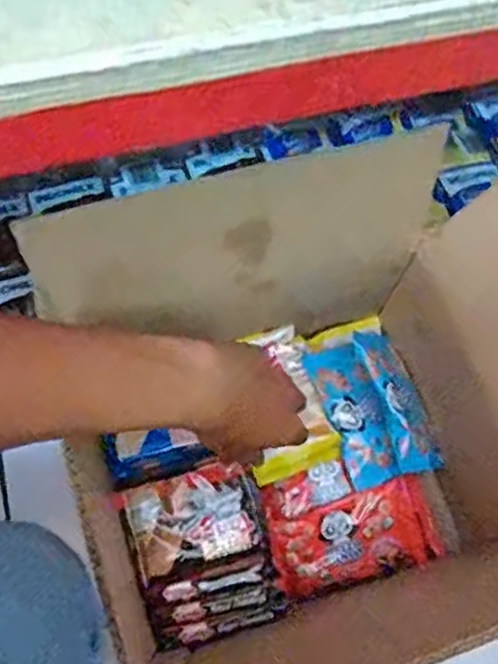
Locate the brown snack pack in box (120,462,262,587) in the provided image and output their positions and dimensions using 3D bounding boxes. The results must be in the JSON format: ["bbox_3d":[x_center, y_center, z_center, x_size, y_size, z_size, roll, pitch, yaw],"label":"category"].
[{"bbox_3d":[-0.054,0.182,0.647,0.119,0.032,0.086,-17,72,-8],"label":"brown snack pack in box"}]

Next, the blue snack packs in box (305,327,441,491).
[{"bbox_3d":[0.125,0.074,0.681,0.097,0.055,0.154,-15,72,-8],"label":"blue snack packs in box"}]

